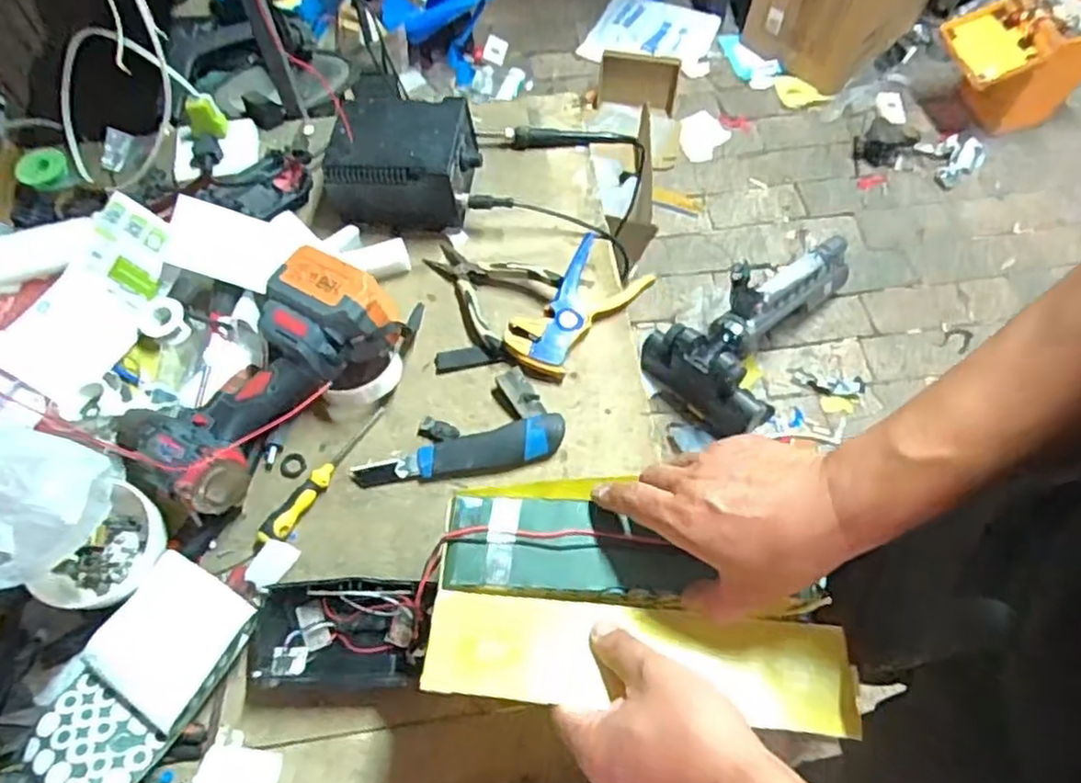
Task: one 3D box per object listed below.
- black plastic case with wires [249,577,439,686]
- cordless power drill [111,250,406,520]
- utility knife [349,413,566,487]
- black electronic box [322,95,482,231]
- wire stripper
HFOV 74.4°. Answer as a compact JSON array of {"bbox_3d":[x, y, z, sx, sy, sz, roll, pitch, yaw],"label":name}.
[{"bbox_3d":[-0.161,0.199,0.587,0.143,0.047,0.078,1,64,-2],"label":"black plastic case with wires"},{"bbox_3d":[-0.258,-0.020,0.658,0.141,0.097,0.259,40,82,16],"label":"cordless power drill"},{"bbox_3d":[-0.075,0.059,0.663,0.196,0.025,0.040,-11,65,-7],"label":"utility knife"},{"bbox_3d":[-0.147,-0.250,0.772,0.147,0.079,0.108,5,64,0],"label":"black electronic box"},{"bbox_3d":[0.036,-0.089,0.731,0.087,0.019,0.166,36,68,14],"label":"wire stripper"}]

